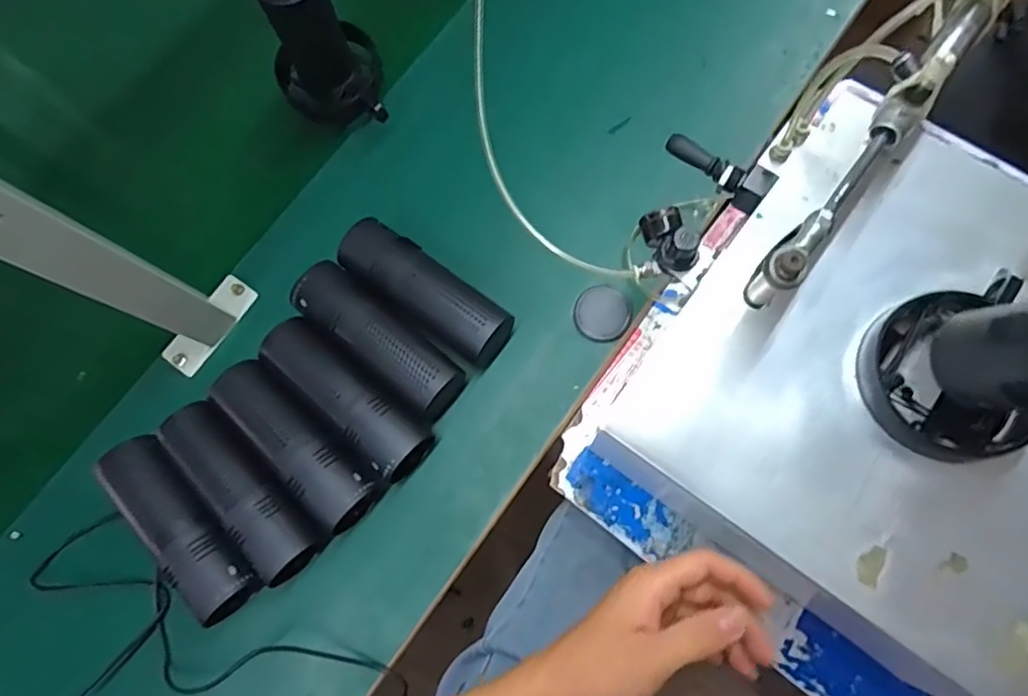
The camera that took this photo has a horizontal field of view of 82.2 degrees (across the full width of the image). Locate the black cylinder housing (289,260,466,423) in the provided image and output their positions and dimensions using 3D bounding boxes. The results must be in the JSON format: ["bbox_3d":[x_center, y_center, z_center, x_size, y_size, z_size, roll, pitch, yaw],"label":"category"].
[{"bbox_3d":[-0.118,-0.005,0.521,0.165,0.057,0.055,38,81,12],"label":"black cylinder housing"}]

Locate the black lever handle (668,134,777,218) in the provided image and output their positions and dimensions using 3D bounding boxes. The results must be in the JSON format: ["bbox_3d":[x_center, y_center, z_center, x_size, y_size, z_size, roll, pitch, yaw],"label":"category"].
[{"bbox_3d":[0.162,-0.144,0.467,0.089,0.028,0.023,41,82,12],"label":"black lever handle"}]

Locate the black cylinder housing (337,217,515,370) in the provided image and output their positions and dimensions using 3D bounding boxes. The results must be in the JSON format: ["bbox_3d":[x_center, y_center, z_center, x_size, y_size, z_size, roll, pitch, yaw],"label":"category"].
[{"bbox_3d":[-0.079,-0.048,0.529,0.162,0.054,0.062,33,80,11],"label":"black cylinder housing"}]

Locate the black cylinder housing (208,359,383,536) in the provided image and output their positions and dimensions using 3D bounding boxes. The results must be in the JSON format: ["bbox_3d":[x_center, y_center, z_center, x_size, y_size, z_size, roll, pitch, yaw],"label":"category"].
[{"bbox_3d":[-0.182,0.080,0.503,0.163,0.052,0.058,43,83,13],"label":"black cylinder housing"}]

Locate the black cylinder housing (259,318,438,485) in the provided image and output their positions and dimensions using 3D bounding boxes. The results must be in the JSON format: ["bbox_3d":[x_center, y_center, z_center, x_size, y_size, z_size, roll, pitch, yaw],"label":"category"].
[{"bbox_3d":[-0.142,0.043,0.510,0.160,0.054,0.060,42,82,13],"label":"black cylinder housing"}]

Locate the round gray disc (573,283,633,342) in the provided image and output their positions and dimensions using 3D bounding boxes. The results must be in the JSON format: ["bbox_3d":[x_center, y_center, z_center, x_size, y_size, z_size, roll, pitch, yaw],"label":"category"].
[{"bbox_3d":[0.081,-0.031,0.539,0.050,0.013,0.049,-1,76,4],"label":"round gray disc"}]

